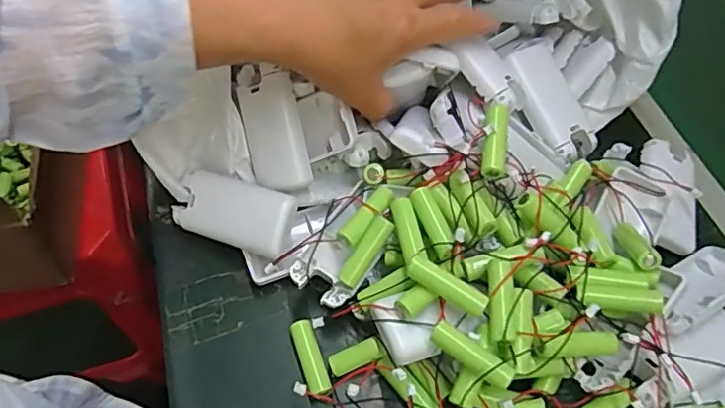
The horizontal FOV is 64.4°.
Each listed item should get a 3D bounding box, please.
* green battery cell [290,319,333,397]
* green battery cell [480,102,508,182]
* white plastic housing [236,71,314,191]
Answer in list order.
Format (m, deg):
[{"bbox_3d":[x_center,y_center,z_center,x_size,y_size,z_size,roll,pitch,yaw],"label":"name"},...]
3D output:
[{"bbox_3d":[-0.033,0.100,0.368,0.015,0.017,0.050,-17,59,-13],"label":"green battery cell"},{"bbox_3d":[0.084,-0.041,0.366,0.014,0.014,0.050,8,56,3],"label":"green battery cell"},{"bbox_3d":[-0.063,-0.049,0.413,0.043,0.017,0.082,-14,87,22],"label":"white plastic housing"}]

